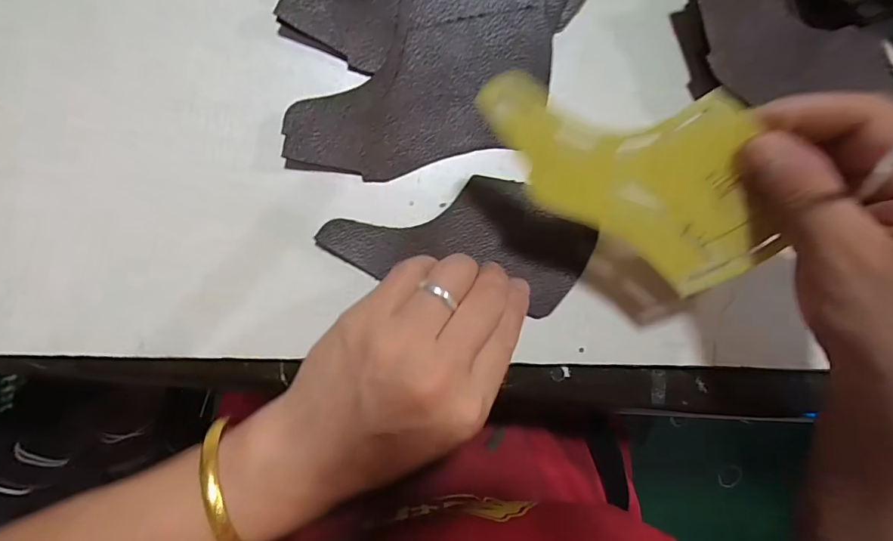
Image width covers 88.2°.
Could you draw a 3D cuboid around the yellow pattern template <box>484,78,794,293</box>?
[{"bbox_3d":[0.084,-0.047,0.199,0.140,0.006,0.073,30,111,-9],"label":"yellow pattern template"}]

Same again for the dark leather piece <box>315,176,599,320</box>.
[{"bbox_3d":[0.009,-0.020,0.255,0.142,0.007,0.065,15,93,-4],"label":"dark leather piece"}]

